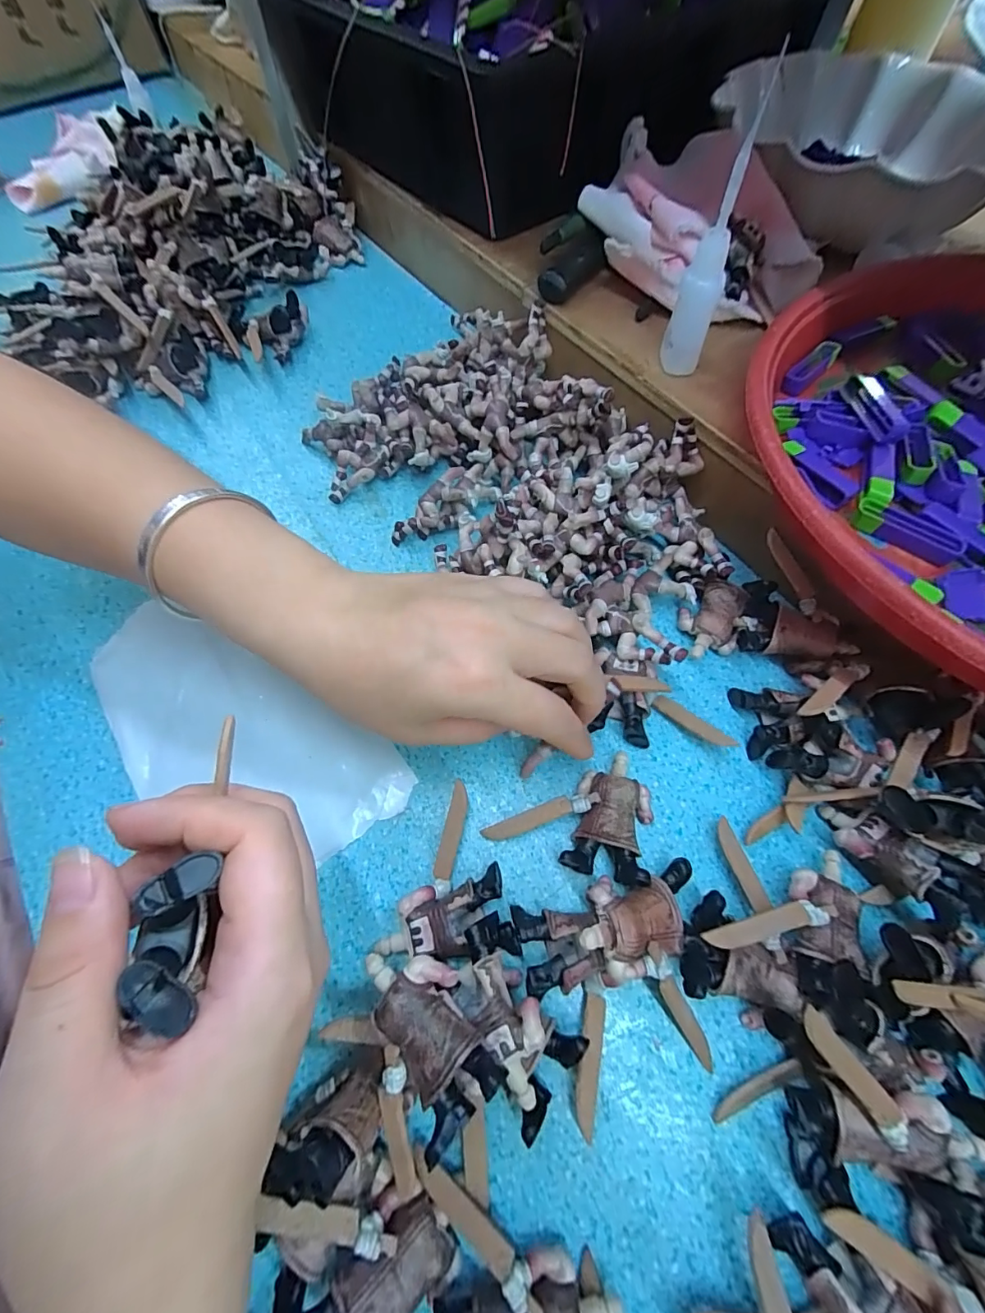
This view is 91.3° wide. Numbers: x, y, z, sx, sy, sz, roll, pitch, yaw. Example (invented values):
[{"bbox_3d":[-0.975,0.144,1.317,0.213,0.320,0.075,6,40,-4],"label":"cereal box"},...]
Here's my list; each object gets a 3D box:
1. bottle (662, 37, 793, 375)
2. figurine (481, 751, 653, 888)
[{"bbox_3d":[0.115,-0.213,0.254,0.023,0.115,0.030,19,66,10],"label":"bottle"},{"bbox_3d":[0.044,0.085,0.224,0.075,0.015,0.052,-25,66,-11],"label":"figurine"}]

